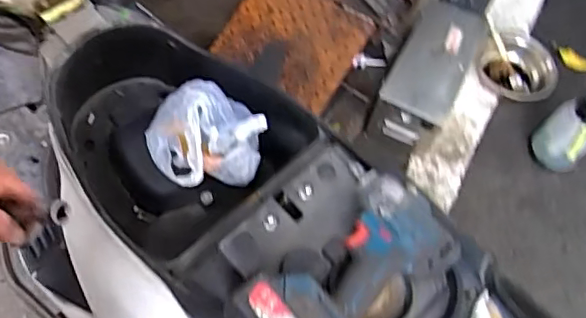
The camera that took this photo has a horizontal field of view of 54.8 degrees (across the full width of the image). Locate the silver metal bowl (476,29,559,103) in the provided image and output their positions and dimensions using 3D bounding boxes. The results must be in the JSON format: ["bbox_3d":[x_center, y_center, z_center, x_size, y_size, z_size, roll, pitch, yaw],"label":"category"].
[{"bbox_3d":[0.719,-0.291,1.789,0.230,0.059,0.243,1,61,-3],"label":"silver metal bowl"}]

